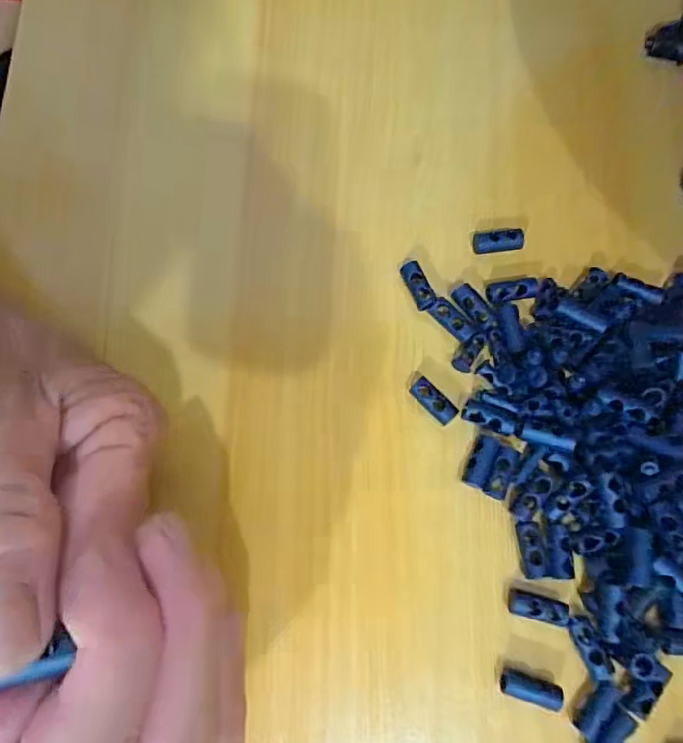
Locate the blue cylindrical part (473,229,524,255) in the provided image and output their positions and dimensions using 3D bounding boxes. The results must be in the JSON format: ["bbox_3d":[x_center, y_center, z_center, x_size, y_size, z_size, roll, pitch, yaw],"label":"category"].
[{"bbox_3d":[0.059,-0.049,0.210,0.018,0.008,0.006,0,77,-2],"label":"blue cylindrical part"}]

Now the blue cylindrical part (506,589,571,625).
[{"bbox_3d":[0.065,0.077,0.181,0.019,0.006,0.008,15,77,2],"label":"blue cylindrical part"}]

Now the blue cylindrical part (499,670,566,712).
[{"bbox_3d":[0.060,0.101,0.177,0.020,0.007,0.008,18,77,2],"label":"blue cylindrical part"}]

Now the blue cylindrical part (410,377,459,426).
[{"bbox_3d":[0.033,0.011,0.196,0.007,0.004,0.019,-44,80,-8],"label":"blue cylindrical part"}]

